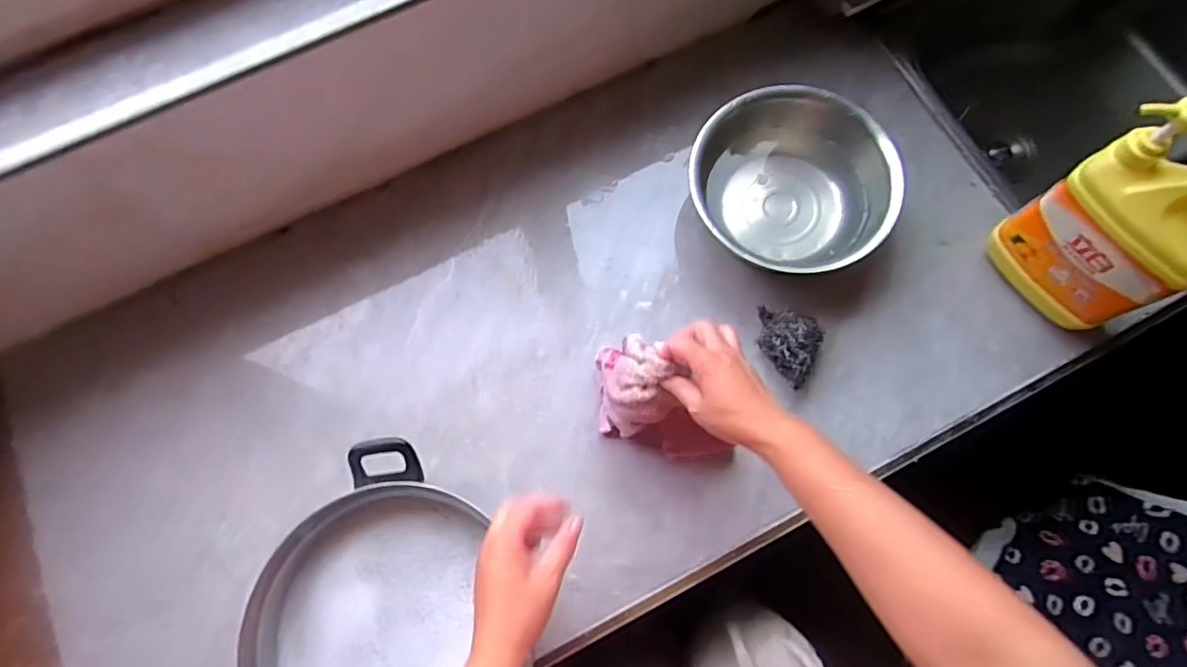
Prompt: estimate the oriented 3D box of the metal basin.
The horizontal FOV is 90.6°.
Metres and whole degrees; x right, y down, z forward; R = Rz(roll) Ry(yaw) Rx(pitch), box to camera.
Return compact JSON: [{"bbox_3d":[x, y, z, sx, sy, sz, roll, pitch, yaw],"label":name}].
[{"bbox_3d":[0.226,-0.165,0.690,0.227,0.090,0.212,-1,72,2],"label":"metal basin"}]

